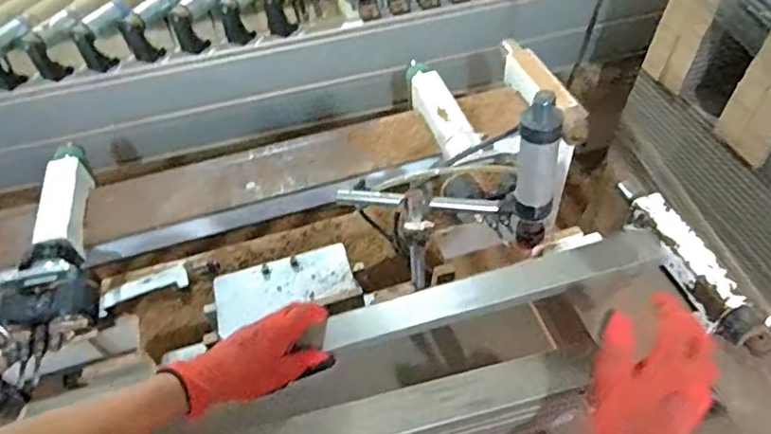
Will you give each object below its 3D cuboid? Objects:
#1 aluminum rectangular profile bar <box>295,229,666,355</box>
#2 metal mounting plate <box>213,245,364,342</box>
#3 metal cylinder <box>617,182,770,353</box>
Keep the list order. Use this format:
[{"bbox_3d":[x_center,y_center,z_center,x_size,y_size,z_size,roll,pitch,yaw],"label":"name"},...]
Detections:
[{"bbox_3d":[0.110,0.083,0.606,0.377,0.017,0.053,-17,50,8],"label":"aluminum rectangular profile bar"},{"bbox_3d":[-0.172,0.117,0.925,0.232,0.016,0.100,-15,58,-8],"label":"metal mounting plate"},{"bbox_3d":[0.425,0.059,0.772,0.050,0.057,0.301,-17,51,-10],"label":"metal cylinder"}]

